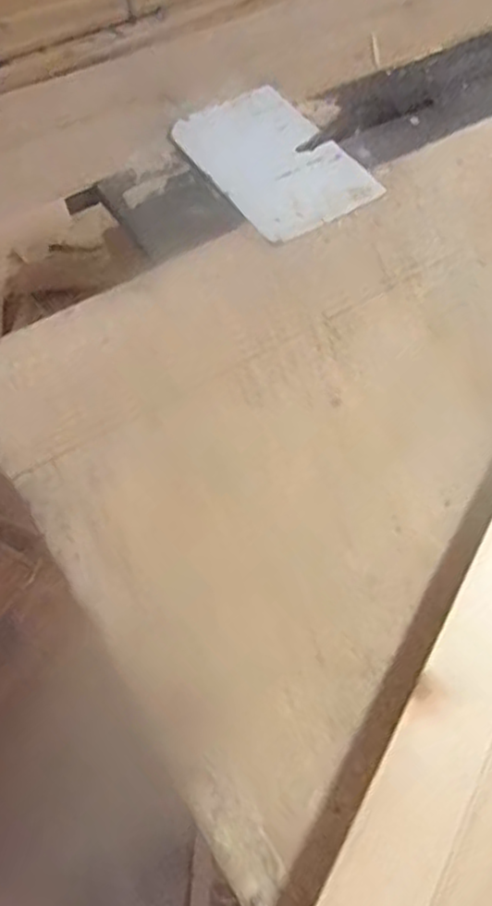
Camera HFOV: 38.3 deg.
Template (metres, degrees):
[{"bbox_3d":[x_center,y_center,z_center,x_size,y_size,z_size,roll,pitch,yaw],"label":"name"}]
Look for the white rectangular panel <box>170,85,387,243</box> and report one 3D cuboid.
[{"bbox_3d":[0.034,-0.359,0.867,0.161,0.011,0.237,-31,67,-13],"label":"white rectangular panel"}]

